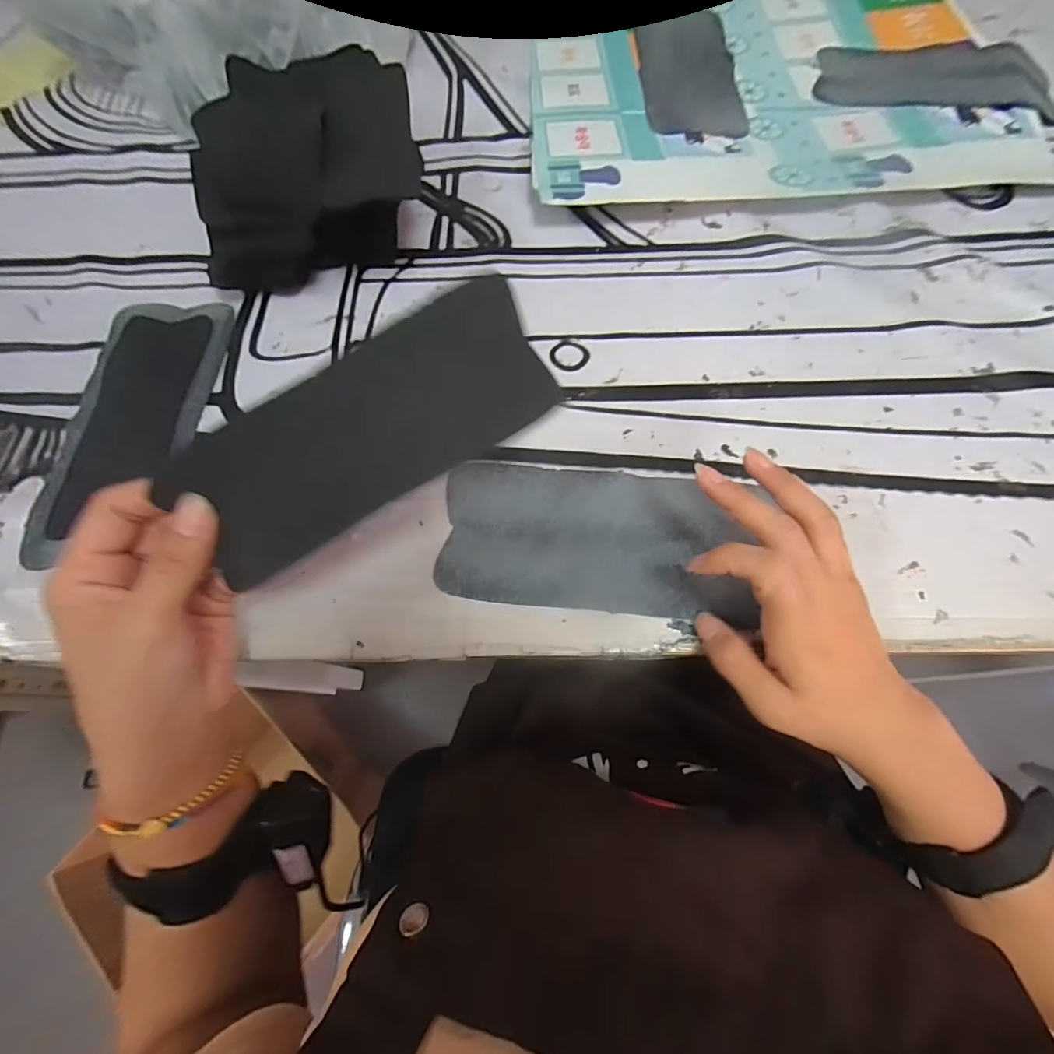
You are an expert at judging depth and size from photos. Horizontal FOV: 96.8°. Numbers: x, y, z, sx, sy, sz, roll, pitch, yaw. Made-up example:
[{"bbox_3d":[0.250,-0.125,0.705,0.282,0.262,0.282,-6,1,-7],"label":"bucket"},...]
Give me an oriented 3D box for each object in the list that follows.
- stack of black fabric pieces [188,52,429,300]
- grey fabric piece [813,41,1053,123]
[{"bbox_3d":[-0.167,-0.277,0.378,0.159,0.087,0.169,-8,69,0],"label":"stack of black fabric pieces"},{"bbox_3d":[0.397,-0.442,0.453,0.209,0.010,0.098,11,70,6],"label":"grey fabric piece"}]

